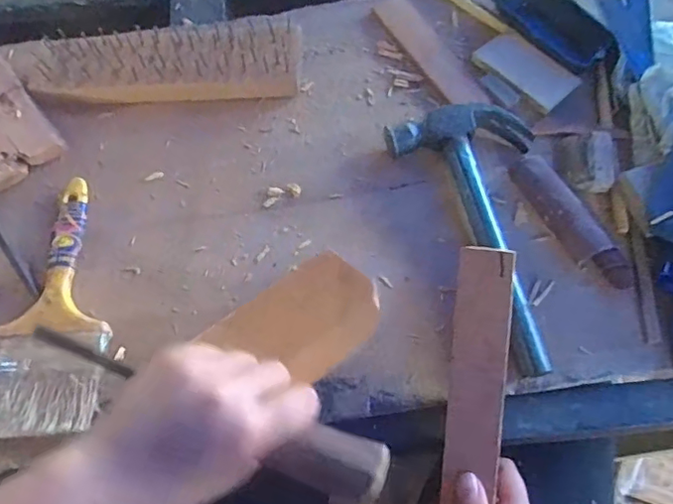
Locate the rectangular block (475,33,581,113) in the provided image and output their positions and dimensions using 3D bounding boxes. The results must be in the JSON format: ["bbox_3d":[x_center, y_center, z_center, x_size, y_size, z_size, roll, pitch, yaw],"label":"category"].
[{"bbox_3d":[0.175,-0.169,0.520,0.048,0.005,0.090,-38,70,-13],"label":"rectangular block"}]

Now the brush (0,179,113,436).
[{"bbox_3d":[-0.224,0.036,0.452,0.094,0.016,0.208,-3,66,2],"label":"brush"}]

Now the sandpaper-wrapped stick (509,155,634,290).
[{"bbox_3d":[0.189,-0.028,0.460,0.028,0.023,0.134,-27,68,-9],"label":"sandpaper-wrapped stick"}]

